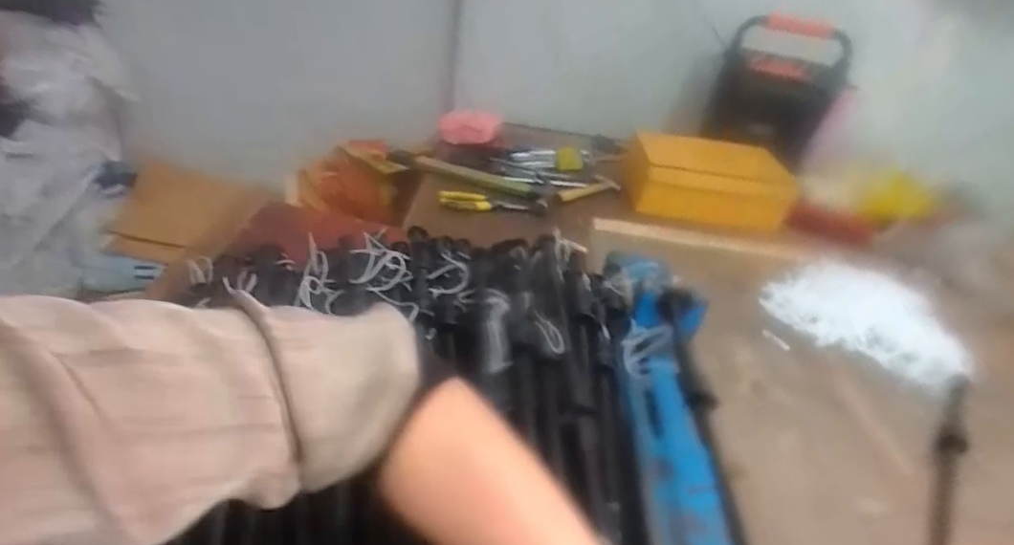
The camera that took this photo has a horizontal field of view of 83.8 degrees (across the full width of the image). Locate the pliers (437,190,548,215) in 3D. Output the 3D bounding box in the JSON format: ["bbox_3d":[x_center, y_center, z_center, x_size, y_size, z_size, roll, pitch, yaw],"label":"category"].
[{"bbox_3d":[-0.026,-0.131,1.051,0.196,0.044,0.019,6,33,-3],"label":"pliers"}]

